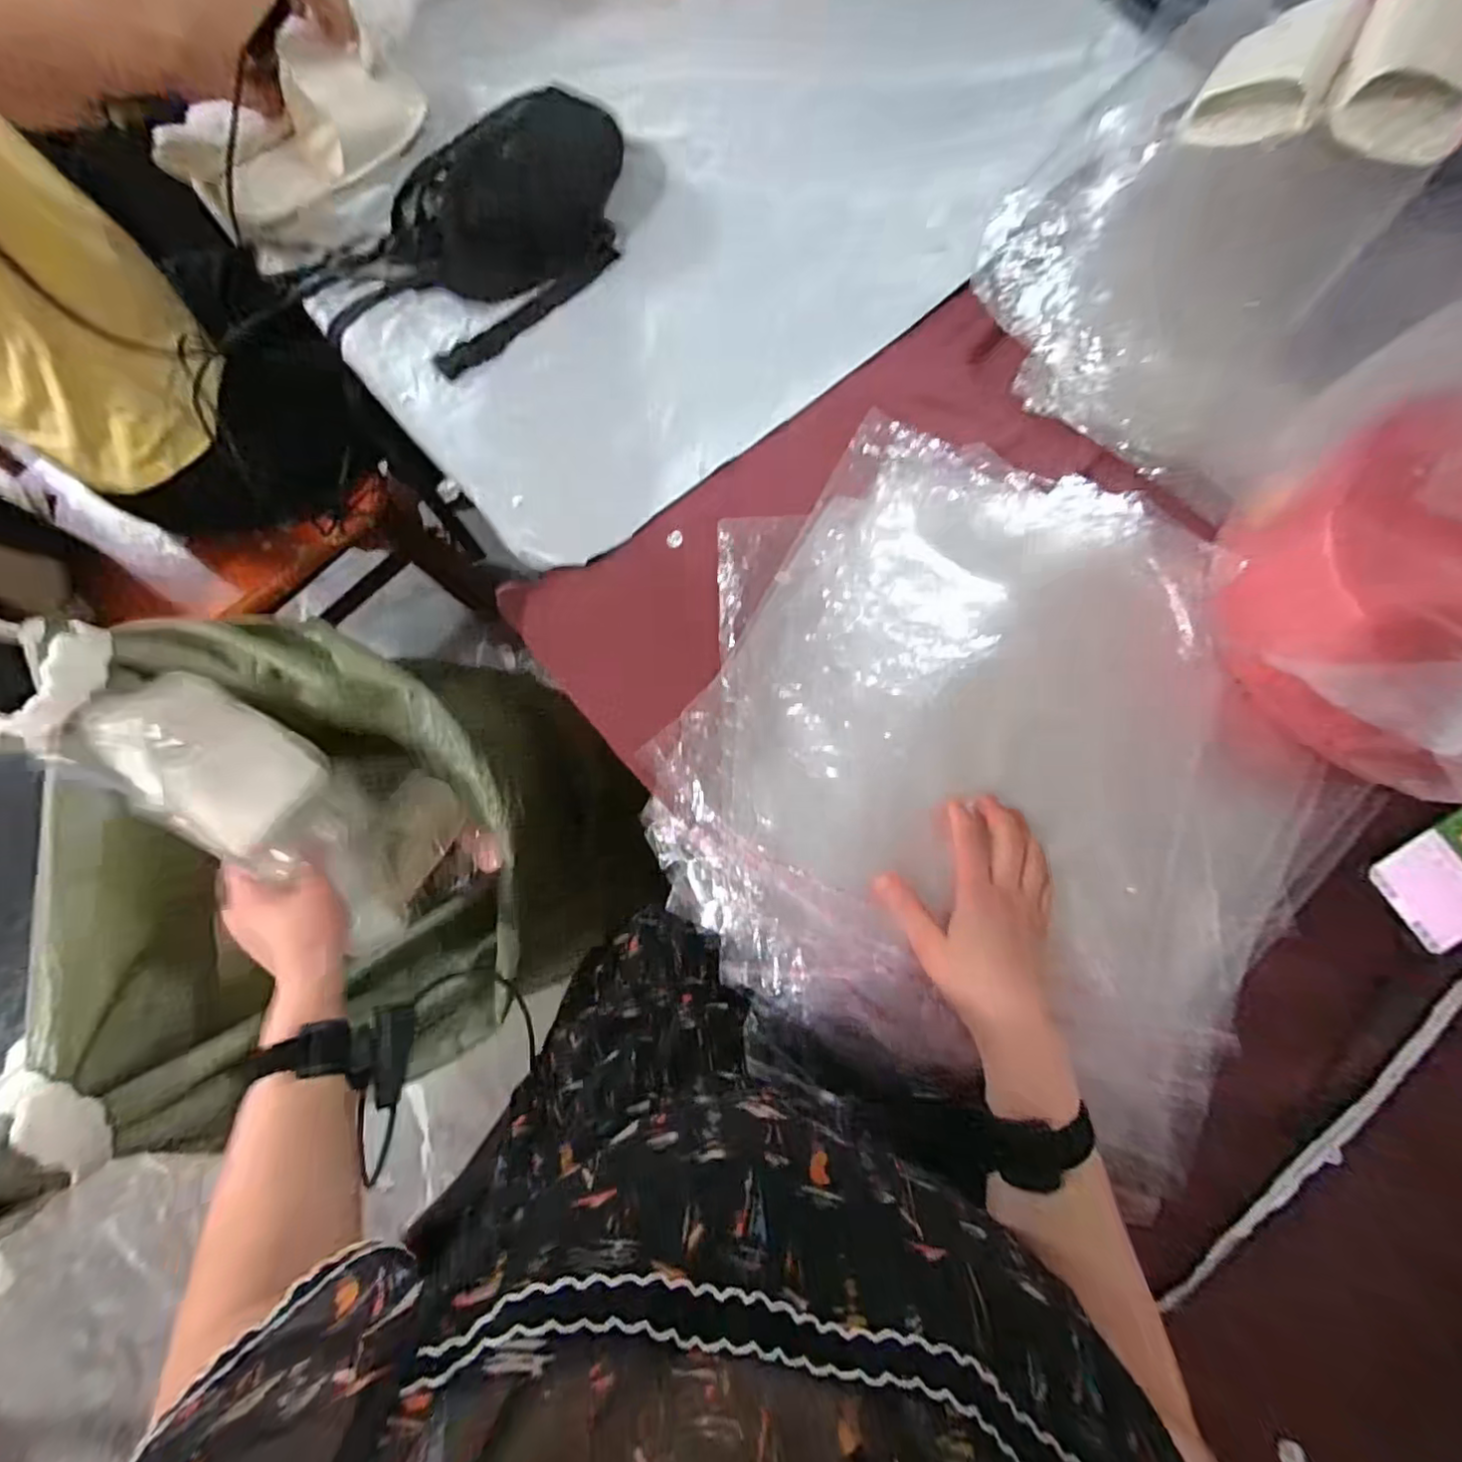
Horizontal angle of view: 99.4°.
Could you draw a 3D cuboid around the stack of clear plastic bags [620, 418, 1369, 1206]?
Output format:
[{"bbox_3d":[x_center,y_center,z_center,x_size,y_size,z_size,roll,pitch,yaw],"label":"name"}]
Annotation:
[{"bbox_3d":[0.210,0.009,0.489,0.501,0.050,0.493,28,78,7],"label":"stack of clear plastic bags"}]

